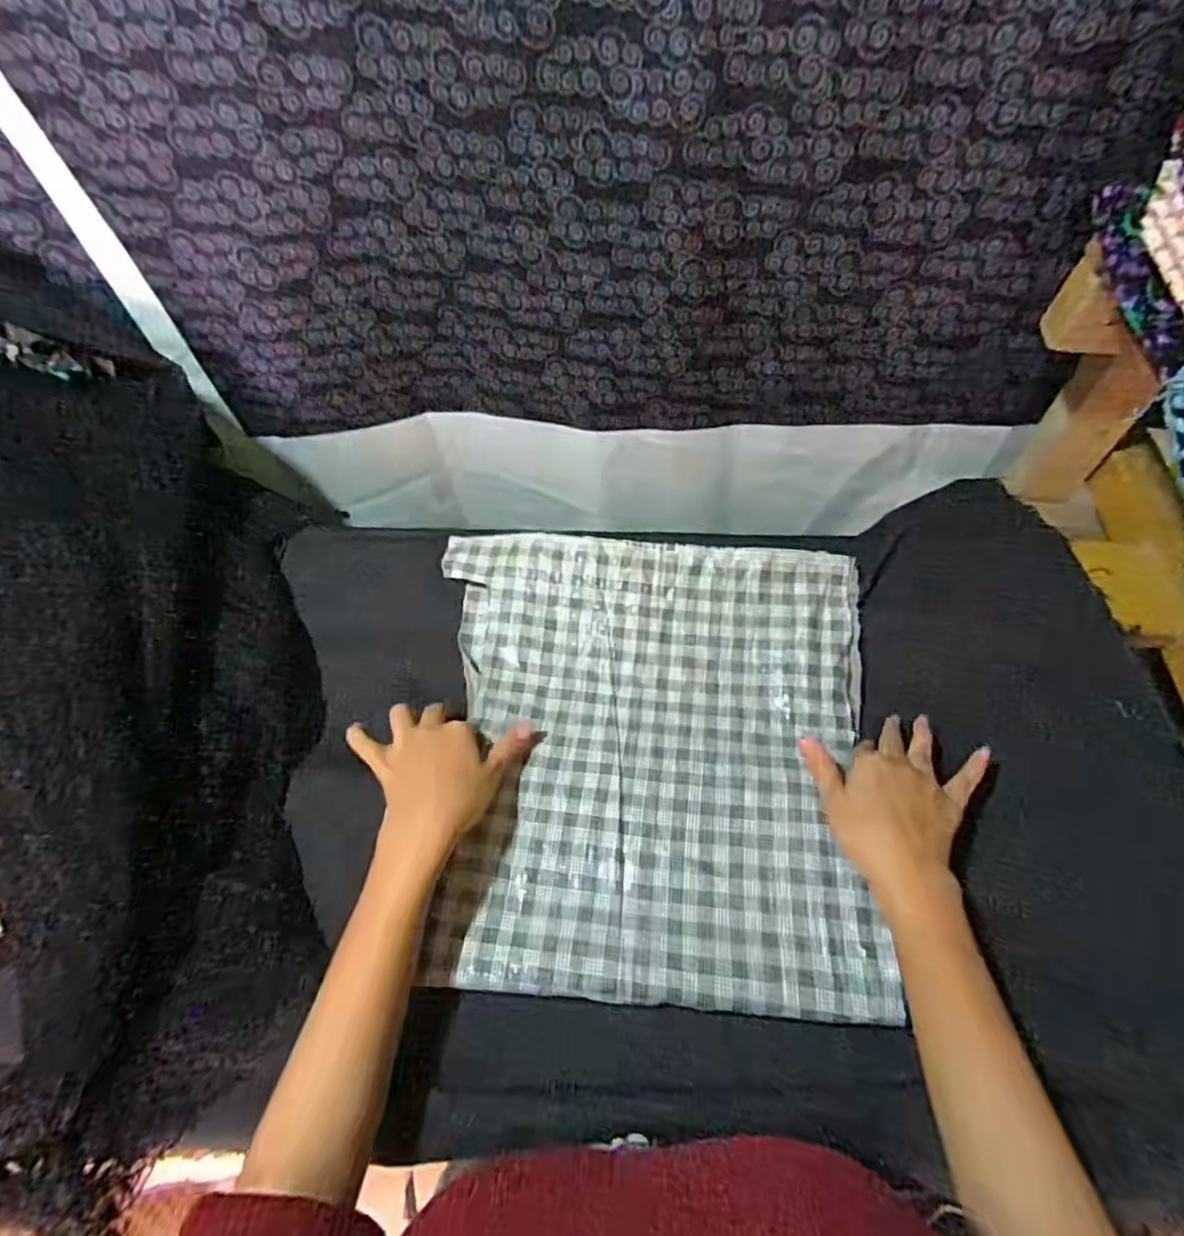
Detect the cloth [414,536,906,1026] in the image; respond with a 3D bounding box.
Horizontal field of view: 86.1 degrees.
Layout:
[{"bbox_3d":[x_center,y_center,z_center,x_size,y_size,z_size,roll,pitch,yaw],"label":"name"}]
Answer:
[{"bbox_3d":[0.043,0.094,0.495,0.332,0.035,0.351,3,59,5],"label":"cloth"}]

